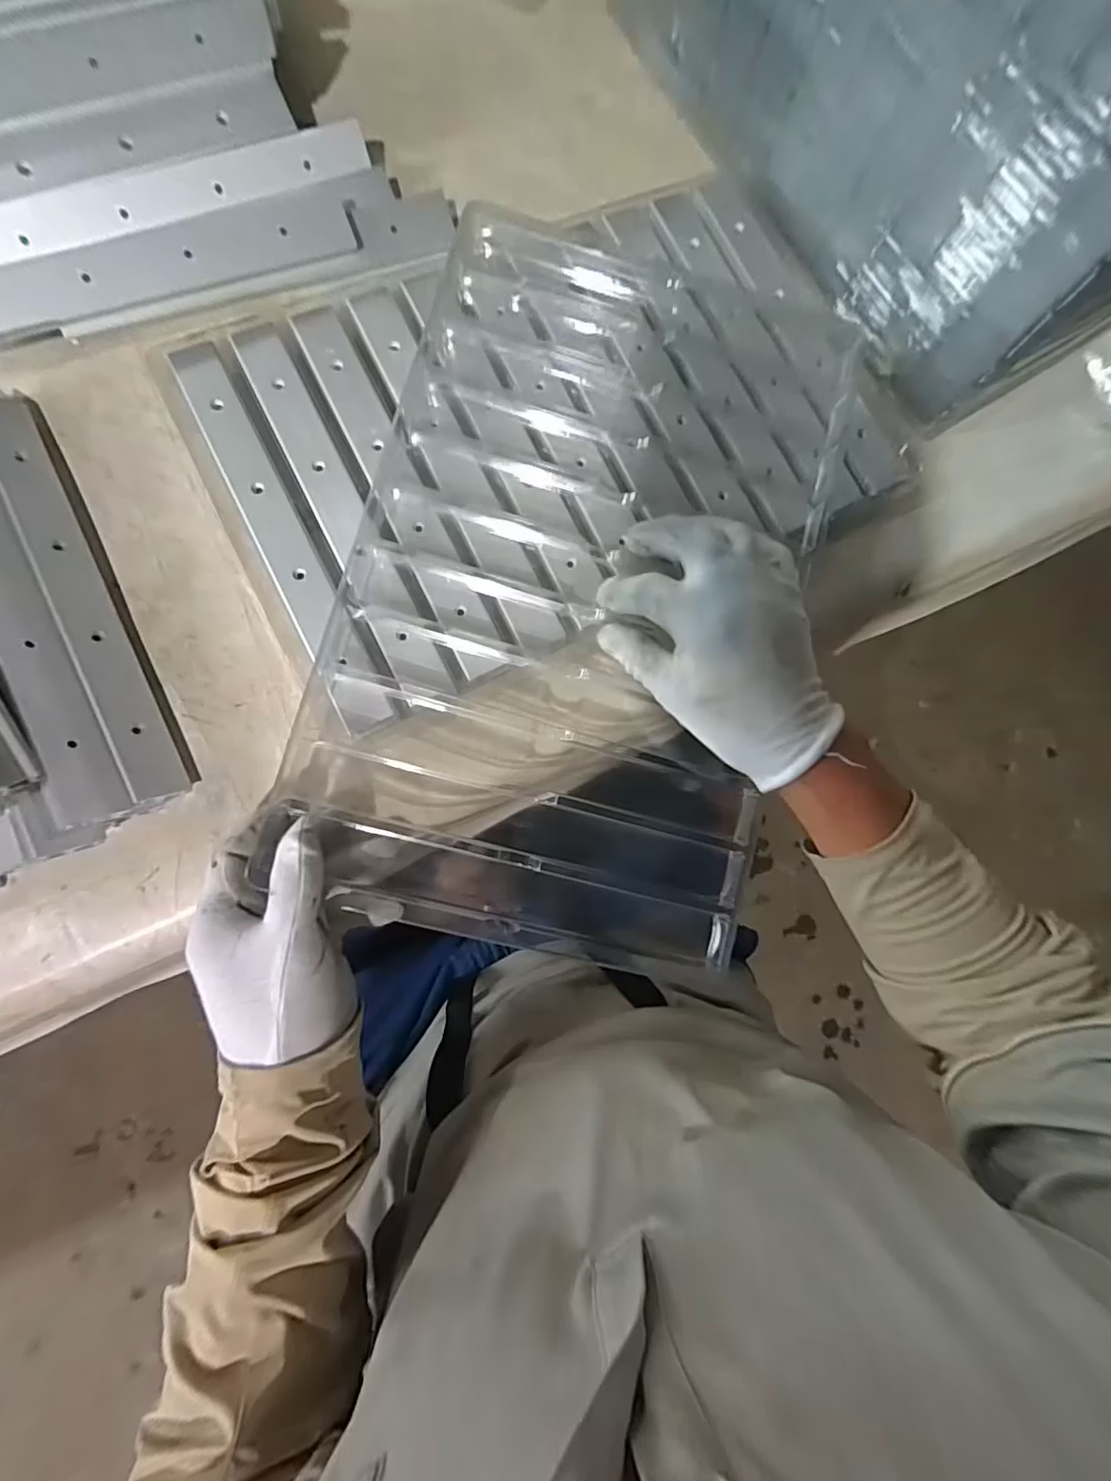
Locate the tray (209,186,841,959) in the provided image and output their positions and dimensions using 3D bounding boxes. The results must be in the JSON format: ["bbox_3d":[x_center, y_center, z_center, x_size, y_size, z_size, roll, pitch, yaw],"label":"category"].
[{"bbox_3d":[0.028,-0.106,0.358,0.304,0.053,0.448,15,88,-14],"label":"tray"}]

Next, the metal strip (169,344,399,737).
[{"bbox_3d":[-0.164,-0.122,0.326,0.032,0.009,0.251,-26,87,-8],"label":"metal strip"}]

